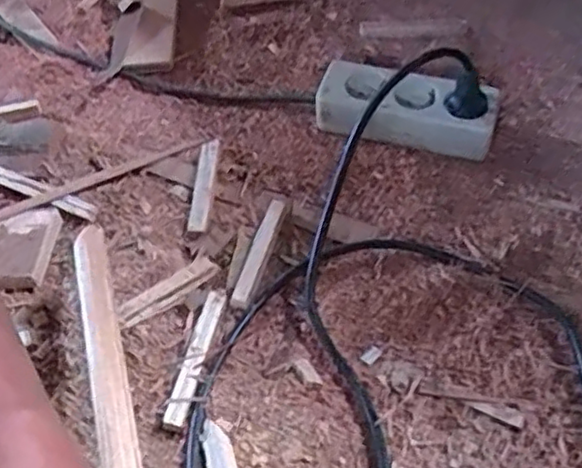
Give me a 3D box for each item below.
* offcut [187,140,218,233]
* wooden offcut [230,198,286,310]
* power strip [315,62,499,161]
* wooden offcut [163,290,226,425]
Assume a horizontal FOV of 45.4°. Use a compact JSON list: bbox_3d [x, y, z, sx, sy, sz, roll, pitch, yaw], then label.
[{"bbox_3d":[-0.076,-0.043,0.607,0.018,0.013,0.106,-1,46,4],"label":"offcut"},{"bbox_3d":[-0.025,0.011,0.553,0.017,0.008,0.110,9,48,14],"label":"wooden offcut"},{"bbox_3d":[0.100,-0.112,0.621,0.159,0.052,0.060,14,49,18],"label":"power strip"},{"bbox_3d":[-0.067,0.085,0.494,0.015,0.008,0.105,8,48,12],"label":"wooden offcut"}]

